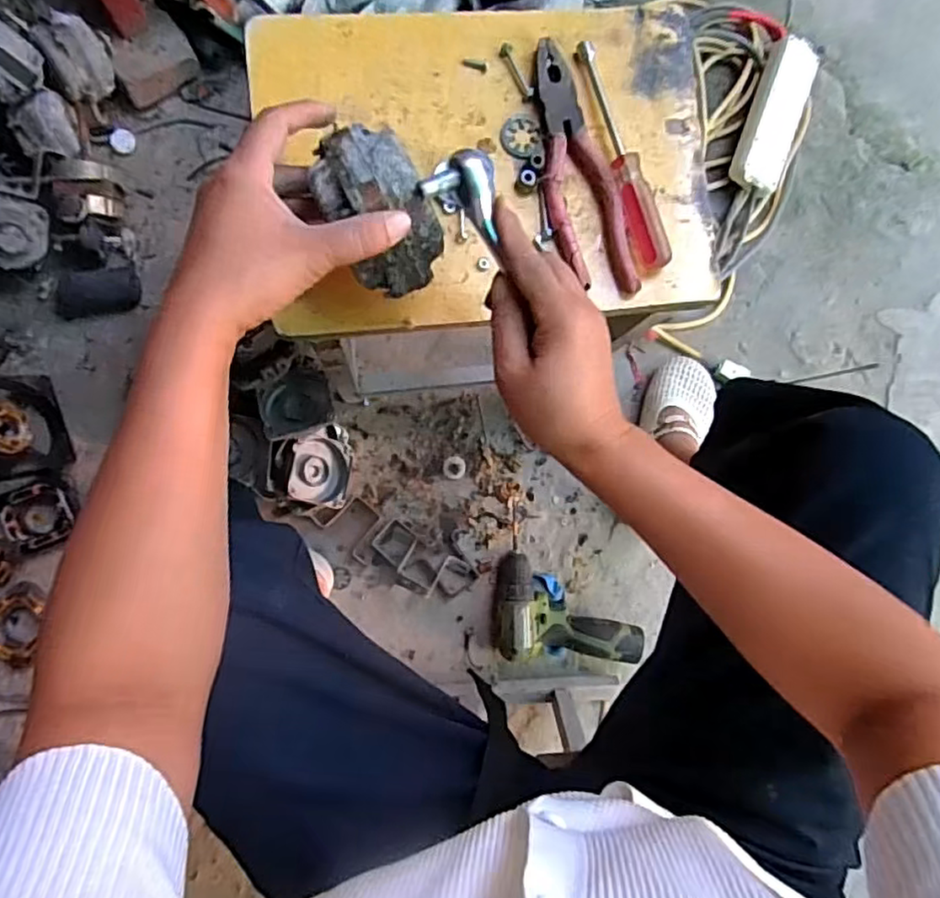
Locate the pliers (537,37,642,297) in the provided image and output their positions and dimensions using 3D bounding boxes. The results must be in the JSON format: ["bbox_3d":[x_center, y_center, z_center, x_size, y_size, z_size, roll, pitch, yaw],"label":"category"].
[{"bbox_3d":[0.077,-0.204,0.474,0.052,0.011,0.191,-16,86,-8],"label":"pliers"}]

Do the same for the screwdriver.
[{"bbox_3d":[0.113,-0.218,0.475,0.024,0.017,0.174,-14,86,-8],"label":"screwdriver"}]

